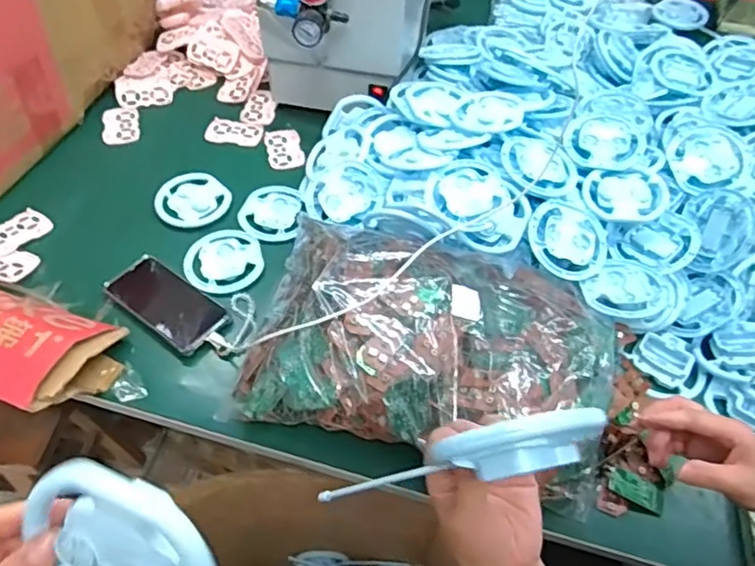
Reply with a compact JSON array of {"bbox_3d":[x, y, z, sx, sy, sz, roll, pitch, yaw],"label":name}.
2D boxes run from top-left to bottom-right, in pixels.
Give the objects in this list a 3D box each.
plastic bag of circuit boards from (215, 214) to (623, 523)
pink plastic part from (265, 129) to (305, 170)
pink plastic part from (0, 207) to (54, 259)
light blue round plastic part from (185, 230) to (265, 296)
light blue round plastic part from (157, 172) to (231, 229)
[{"bbox_3d":[0.070,0.065,0.672,0.385,0.114,0.270,14,53,9],"label":"plastic bag of circuit boards"},{"bbox_3d":[-0.150,-0.217,0.957,0.056,0.009,0.098,-9,53,-9],"label":"pink plastic part"},{"bbox_3d":[-0.502,-0.069,0.821,0.068,0.014,0.088,29,57,19],"label":"pink plastic part"},{"bbox_3d":[-0.207,-0.030,0.803,0.099,0.006,0.112,-18,55,-15],"label":"light blue round plastic part"},{"bbox_3d":[-0.274,-0.123,0.873,0.100,0.005,0.112,-35,61,-25],"label":"light blue round plastic part"}]

